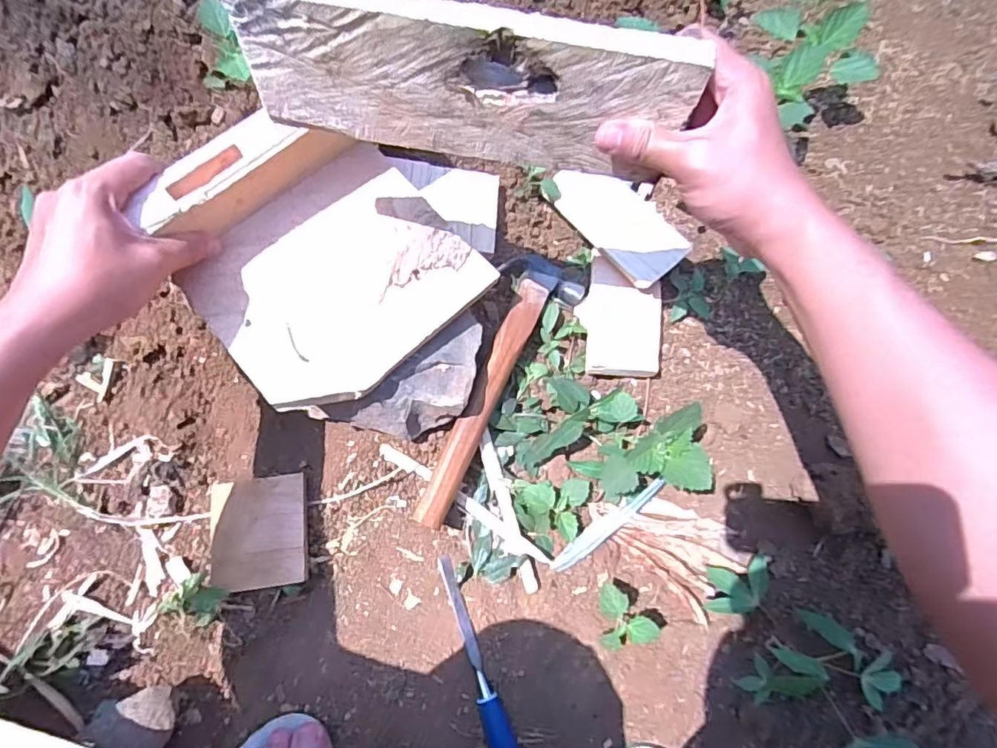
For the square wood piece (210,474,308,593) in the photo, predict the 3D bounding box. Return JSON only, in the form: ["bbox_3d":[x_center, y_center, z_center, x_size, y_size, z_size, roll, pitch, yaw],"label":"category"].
[{"bbox_3d":[-0.214,0.142,0.495,0.079,0.023,0.095,-6,70,-5],"label":"square wood piece"}]

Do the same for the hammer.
[{"bbox_3d":[-0.008,0.008,0.519,0.083,0.047,0.275,29,81,-3],"label":"hammer"}]

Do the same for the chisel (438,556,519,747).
[{"bbox_3d":[-0.011,0.275,0.478,0.024,0.020,0.228,-18,71,-8],"label":"chisel"}]

